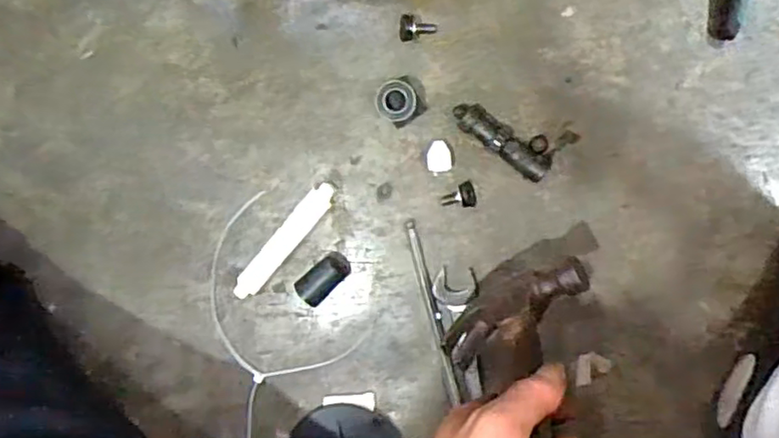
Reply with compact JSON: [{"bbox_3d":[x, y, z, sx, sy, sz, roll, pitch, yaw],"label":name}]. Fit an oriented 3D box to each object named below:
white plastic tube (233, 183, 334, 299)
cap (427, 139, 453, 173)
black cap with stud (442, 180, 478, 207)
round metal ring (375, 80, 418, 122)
[{"bbox_3d":[-0.087,0.018,0.541,0.020,0.015,0.117,41,98,3],"label":"white plastic tube"},{"bbox_3d":[0.040,-0.050,0.516,0.019,0.009,0.025,3,95,7],"label":"cap"},{"bbox_3d":[0.056,-0.020,0.521,0.028,0.013,0.021,-3,94,7],"label":"black cap with stud"},{"bbox_3d":[0.007,-0.092,0.511,0.031,0.038,0.032,1,94,7],"label":"round metal ring"}]

